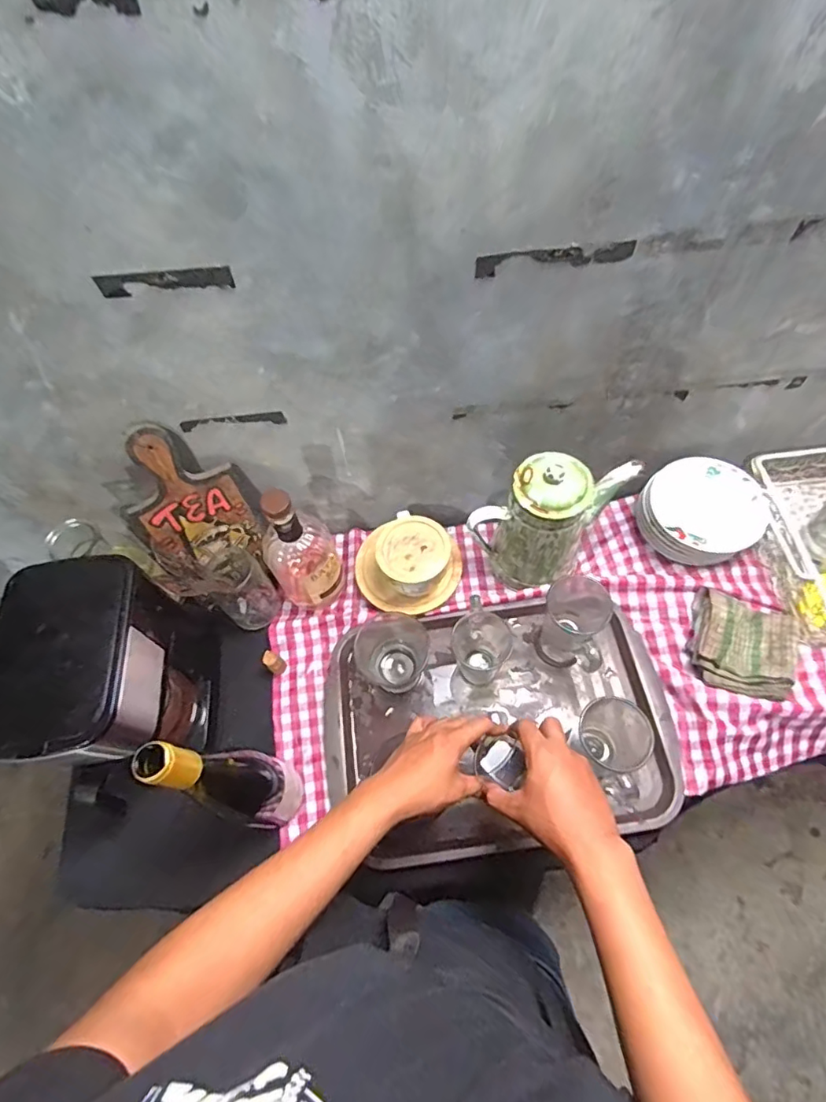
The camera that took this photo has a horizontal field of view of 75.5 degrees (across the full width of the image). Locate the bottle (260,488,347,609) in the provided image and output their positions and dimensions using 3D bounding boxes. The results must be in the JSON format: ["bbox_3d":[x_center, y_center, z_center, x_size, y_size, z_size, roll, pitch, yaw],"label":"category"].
[{"bbox_3d":[-0.152,-0.009,0.710,0.097,0.221,0.085,-23,62,-9],"label":"bottle"}]

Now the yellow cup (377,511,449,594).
[{"bbox_3d":[0.003,0.011,0.751,0.095,0.080,0.111,3,62,6],"label":"yellow cup"}]

